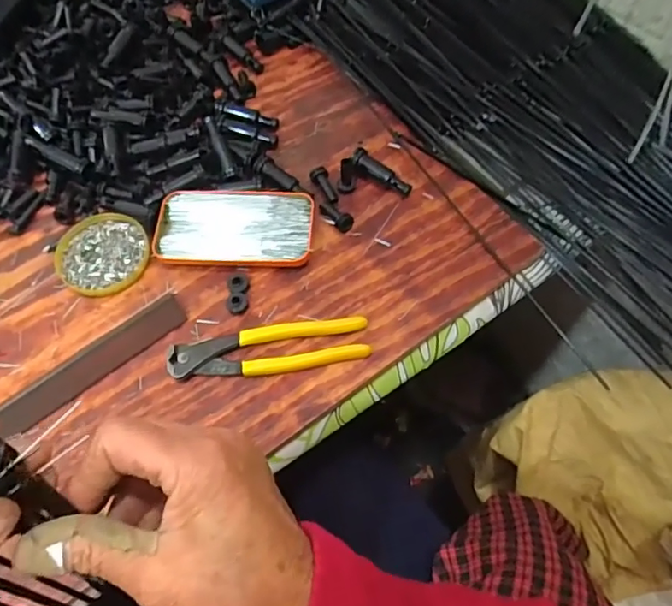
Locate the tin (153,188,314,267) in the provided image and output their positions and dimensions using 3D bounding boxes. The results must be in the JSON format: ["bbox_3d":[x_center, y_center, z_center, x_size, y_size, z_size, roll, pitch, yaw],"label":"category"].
[{"bbox_3d":[-0.092,-0.071,0.503,0.142,0.018,0.078,4,63,4],"label":"tin"}]

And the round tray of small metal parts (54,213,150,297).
[{"bbox_3d":[-0.219,-0.046,0.506,0.084,0.009,0.084,-1,63,1],"label":"round tray of small metal parts"}]

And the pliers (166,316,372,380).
[{"bbox_3d":[-0.056,0.040,0.452,0.164,0.015,0.040,-7,63,-2],"label":"pliers"}]

